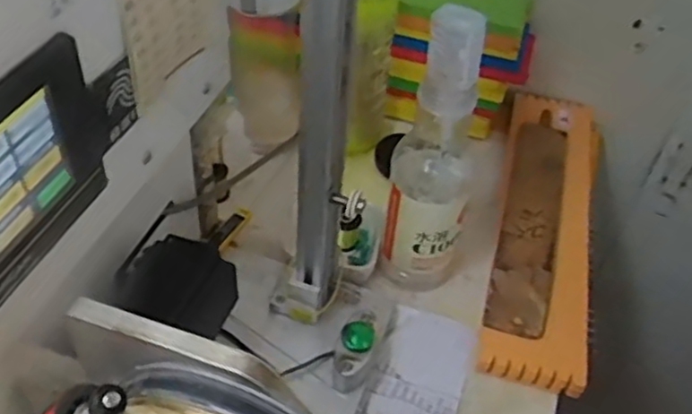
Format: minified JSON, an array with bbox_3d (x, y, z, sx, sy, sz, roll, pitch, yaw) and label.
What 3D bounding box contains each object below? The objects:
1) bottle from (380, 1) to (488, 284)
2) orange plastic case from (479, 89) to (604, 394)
[{"bbox_3d":[0.067,-0.037,0.513,0.058,0.233,0.053,3,45,-3],"label":"bottle"},{"bbox_3d":[0.181,0.008,0.626,0.092,0.041,0.326,13,46,7],"label":"orange plastic case"}]

